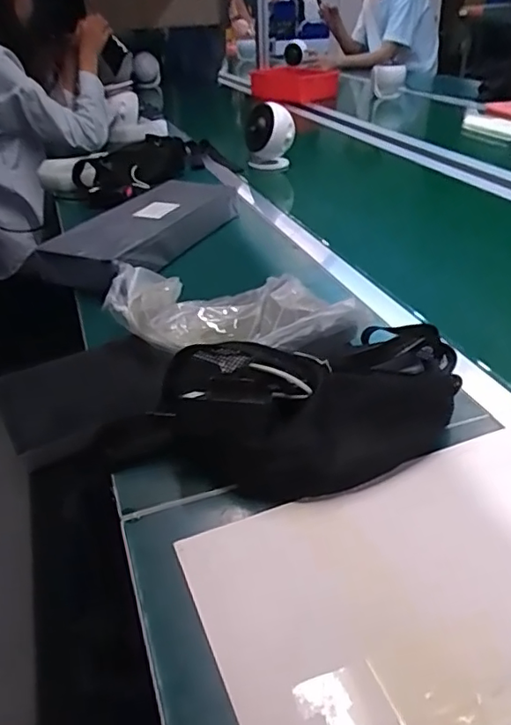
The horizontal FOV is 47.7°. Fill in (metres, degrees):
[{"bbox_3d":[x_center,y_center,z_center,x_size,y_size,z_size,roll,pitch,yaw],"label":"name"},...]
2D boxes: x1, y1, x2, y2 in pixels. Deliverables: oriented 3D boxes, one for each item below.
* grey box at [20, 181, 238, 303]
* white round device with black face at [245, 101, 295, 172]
[{"bbox_3d":[-0.169,-0.202,0.892,0.142,0.068,0.371,16,36,20],"label":"grey box"},{"bbox_3d":[0.031,-0.491,1.265,0.106,0.132,0.102,2,34,0],"label":"white round device with black face"}]

